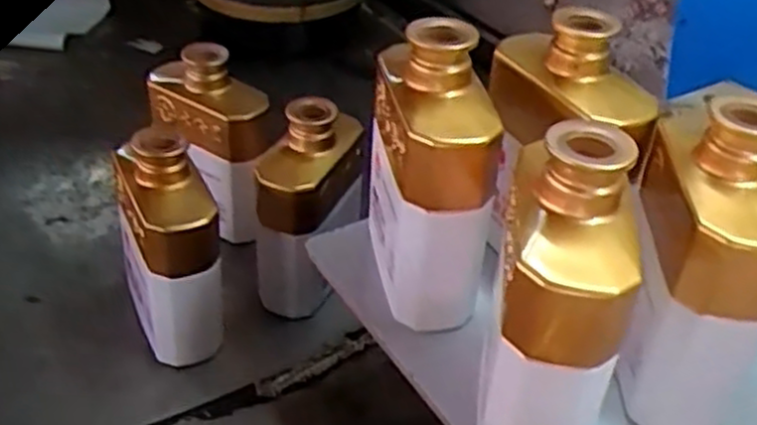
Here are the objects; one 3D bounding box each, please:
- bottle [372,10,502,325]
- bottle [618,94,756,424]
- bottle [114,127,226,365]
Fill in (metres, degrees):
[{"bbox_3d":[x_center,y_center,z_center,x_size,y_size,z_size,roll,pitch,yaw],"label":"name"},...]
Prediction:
[{"bbox_3d":[0.029,-0.024,0.463,0.067,0.166,0.105,0,40,-2],"label":"bottle"},{"bbox_3d":[0.163,0.022,0.396,0.060,0.156,0.108,8,41,8],"label":"bottle"},{"bbox_3d":[-0.162,0.028,0.595,0.066,0.165,0.096,-17,43,-21],"label":"bottle"}]

